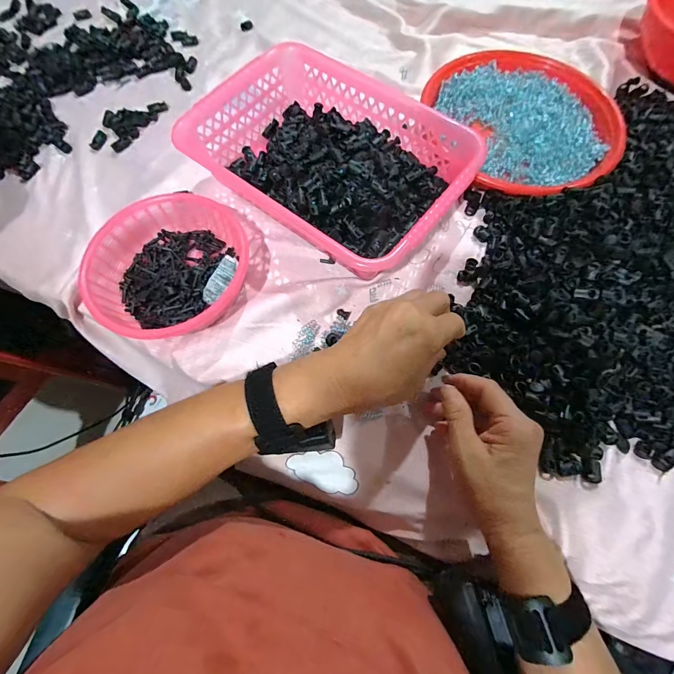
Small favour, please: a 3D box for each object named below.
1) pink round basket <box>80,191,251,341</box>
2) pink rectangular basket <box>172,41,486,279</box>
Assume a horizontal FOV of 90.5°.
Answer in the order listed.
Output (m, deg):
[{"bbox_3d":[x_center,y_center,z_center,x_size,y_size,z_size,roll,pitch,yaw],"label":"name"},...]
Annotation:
[{"bbox_3d":[-0.178,-0.084,0.375,0.165,0.050,0.171,0,70,1],"label":"pink round basket"},{"bbox_3d":[-0.006,-0.212,0.405,0.306,0.073,0.201,37,75,13],"label":"pink rectangular basket"}]

